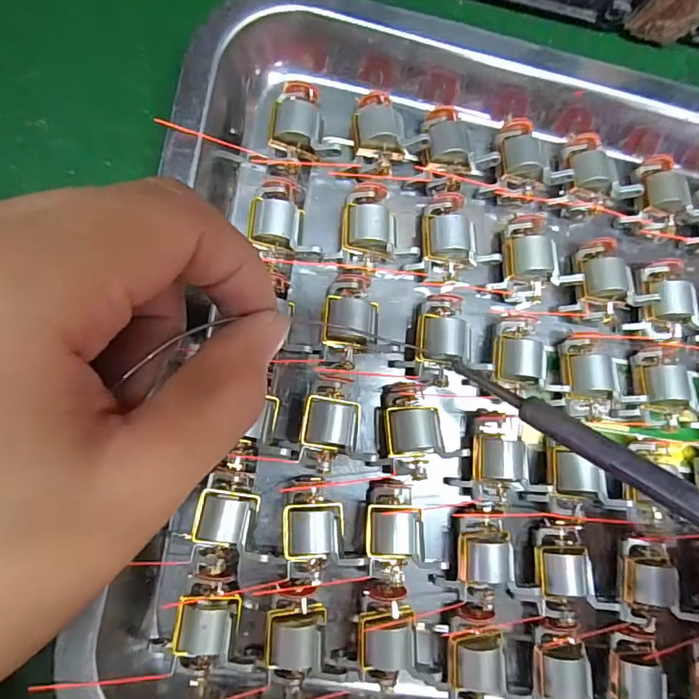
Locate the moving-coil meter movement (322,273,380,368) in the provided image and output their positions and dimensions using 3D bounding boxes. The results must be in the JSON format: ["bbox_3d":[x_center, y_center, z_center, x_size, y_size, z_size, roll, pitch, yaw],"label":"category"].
[{"bbox_3d":[0.001,-0.010,0.179,0.020,0.013,0.033,5,86,-8],"label":"moving-coil meter movement"}]

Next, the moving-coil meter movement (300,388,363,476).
[{"bbox_3d":[-0.007,0.027,0.176,0.019,0.014,0.027,9,85,-8],"label":"moving-coil meter movement"}]

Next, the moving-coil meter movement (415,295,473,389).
[{"bbox_3d":[0.032,-0.004,0.181,0.019,0.018,0.032,9,85,-8],"label":"moving-coil meter movement"}]

